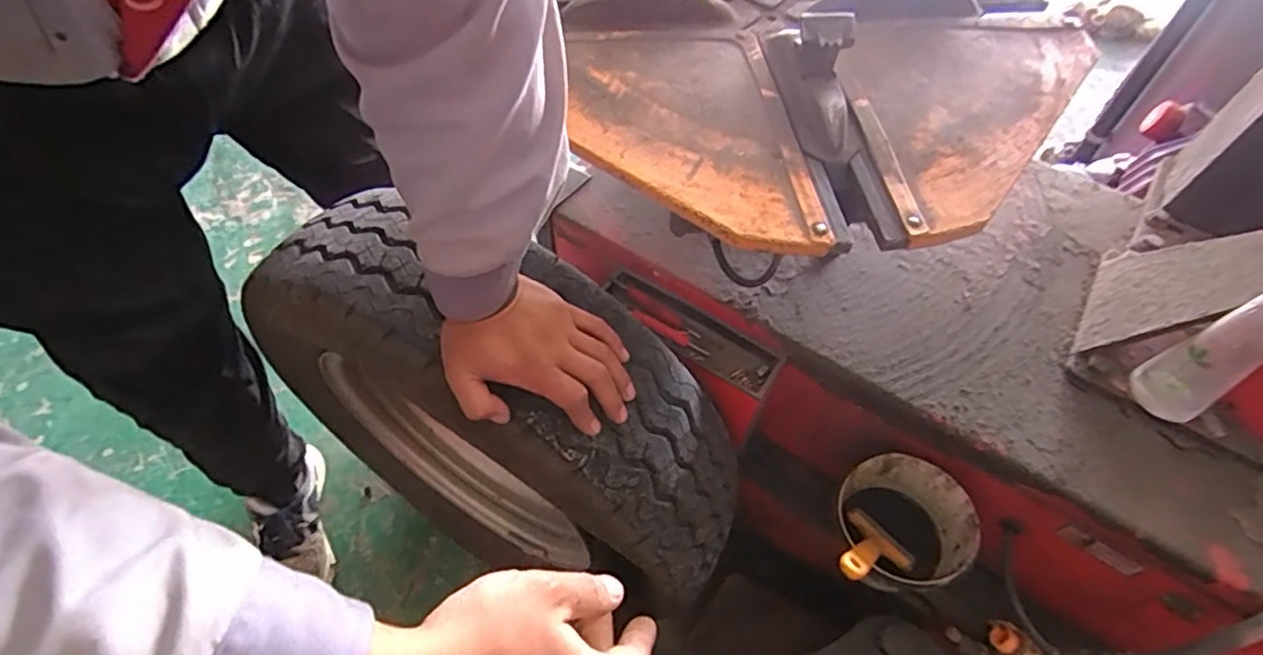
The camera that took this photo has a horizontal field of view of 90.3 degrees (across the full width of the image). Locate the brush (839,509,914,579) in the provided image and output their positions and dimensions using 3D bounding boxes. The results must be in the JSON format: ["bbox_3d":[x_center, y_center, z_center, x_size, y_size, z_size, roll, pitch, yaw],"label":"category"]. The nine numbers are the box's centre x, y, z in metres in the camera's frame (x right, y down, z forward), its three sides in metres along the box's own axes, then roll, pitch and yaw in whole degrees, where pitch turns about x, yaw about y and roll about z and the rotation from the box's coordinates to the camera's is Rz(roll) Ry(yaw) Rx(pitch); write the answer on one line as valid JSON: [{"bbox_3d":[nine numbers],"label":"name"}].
[{"bbox_3d":[0.224,0.212,0.589,0.070,0.018,0.139,43,21,24],"label":"brush"}]

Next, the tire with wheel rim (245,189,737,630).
[{"bbox_3d":[-0.151,0.123,0.742,0.544,0.502,0.173,24,57,14],"label":"tire with wheel rim"}]

